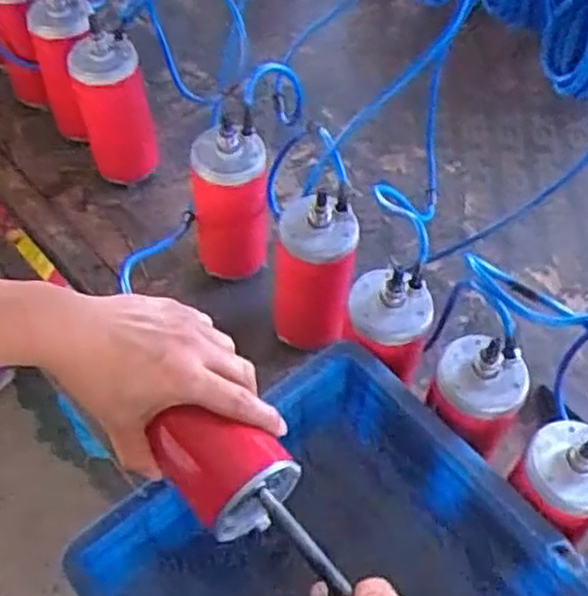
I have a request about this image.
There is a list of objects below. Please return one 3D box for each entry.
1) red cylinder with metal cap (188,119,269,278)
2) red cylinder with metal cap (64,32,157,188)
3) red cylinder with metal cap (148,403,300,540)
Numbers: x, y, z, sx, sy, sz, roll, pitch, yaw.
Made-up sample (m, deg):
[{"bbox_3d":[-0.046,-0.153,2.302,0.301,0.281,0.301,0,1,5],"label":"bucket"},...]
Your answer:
[{"bbox_3d":[-0.068,-0.098,0.827,0.079,0.167,0.064,0,55,0],"label":"red cylinder with metal cap"},{"bbox_3d":[-0.203,-0.203,0.907,0.074,0.188,0.077,-13,56,-9],"label":"red cylinder with metal cap"},{"bbox_3d":[-0.050,0.123,0.574,0.073,0.076,0.090,-33,61,-21],"label":"red cylinder with metal cap"}]

